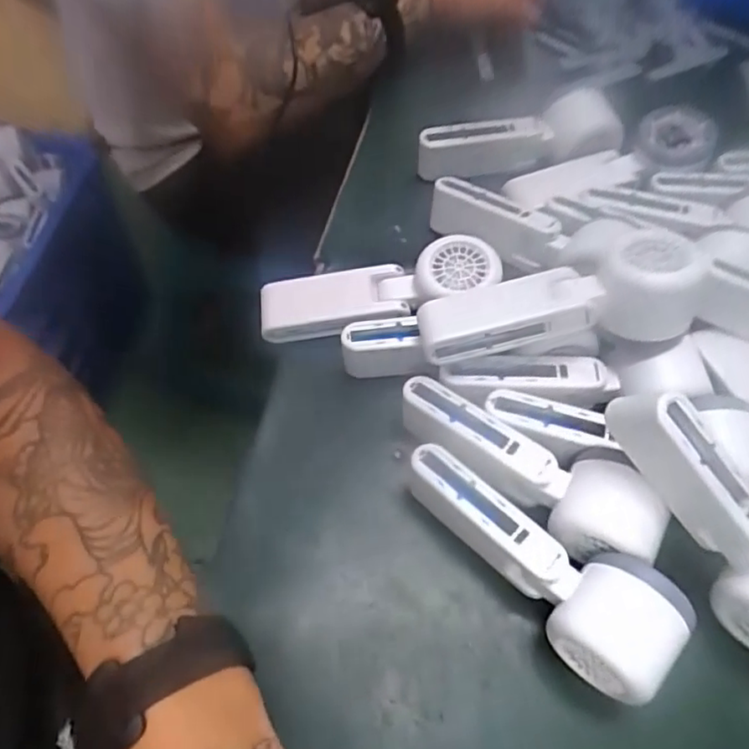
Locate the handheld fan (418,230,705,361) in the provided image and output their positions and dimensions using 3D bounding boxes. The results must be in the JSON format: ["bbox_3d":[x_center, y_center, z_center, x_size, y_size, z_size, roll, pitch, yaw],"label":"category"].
[{"bbox_3d":[0.109,-0.043,0.382,0.165,0.047,0.057,-12,58,11],"label":"handheld fan"}]

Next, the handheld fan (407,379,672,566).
[{"bbox_3d":[0.090,0.053,0.375,0.164,0.051,0.053,38,64,20],"label":"handheld fan"}]

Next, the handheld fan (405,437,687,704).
[{"bbox_3d":[0.086,0.102,0.349,0.166,0.051,0.058,38,64,19],"label":"handheld fan"}]

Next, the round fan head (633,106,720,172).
[{"bbox_3d":[0.245,-0.191,0.508,0.065,0.018,0.052,-36,66,-21],"label":"round fan head"}]

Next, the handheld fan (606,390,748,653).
[{"bbox_3d":[0.184,0.074,0.326,0.058,0.045,0.166,-39,94,-19],"label":"handheld fan"}]

